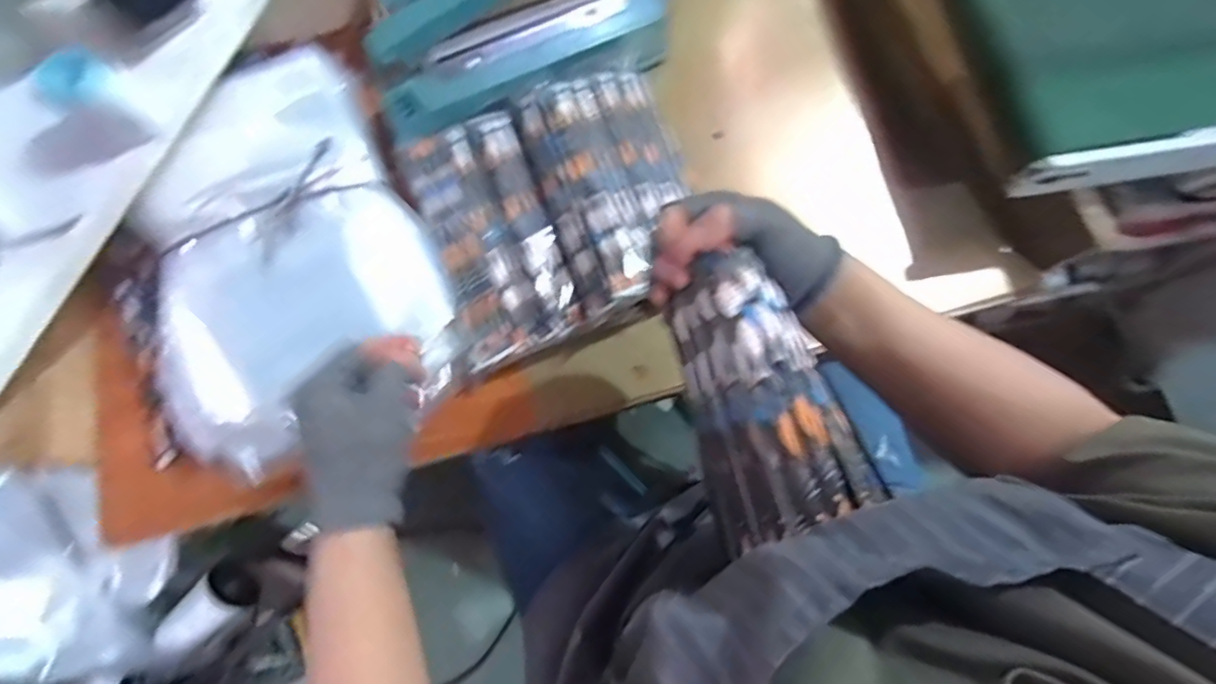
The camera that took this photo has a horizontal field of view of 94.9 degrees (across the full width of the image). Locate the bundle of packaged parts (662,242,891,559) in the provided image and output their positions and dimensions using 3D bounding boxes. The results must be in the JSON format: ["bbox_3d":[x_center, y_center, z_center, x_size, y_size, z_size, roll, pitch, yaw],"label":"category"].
[{"bbox_3d":[0.094,0.030,0.338,0.094,0.047,0.163,-19,75,-7],"label":"bundle of packaged parts"}]

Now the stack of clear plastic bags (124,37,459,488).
[{"bbox_3d":[-0.295,-0.080,0.500,0.241,0.063,0.343,-27,76,-9],"label":"stack of clear plastic bags"}]

